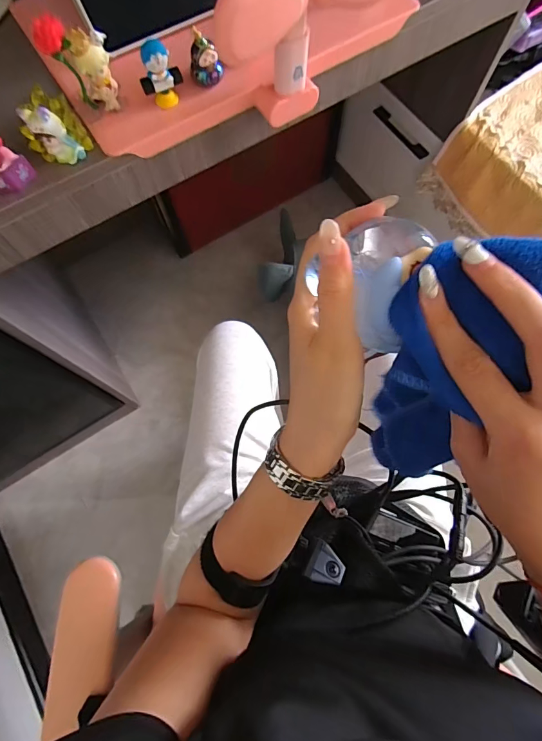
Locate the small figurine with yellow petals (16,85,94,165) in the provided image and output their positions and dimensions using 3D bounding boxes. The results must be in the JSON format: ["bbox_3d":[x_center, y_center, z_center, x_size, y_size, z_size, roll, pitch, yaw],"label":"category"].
[{"bbox_3d":[-0.237,-0.263,0.420,0.058,0.053,0.046,-35,76,-10],"label":"small figurine with yellow petals"}]

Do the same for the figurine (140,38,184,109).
[{"bbox_3d":[-0.123,-0.329,0.428,0.046,0.060,0.022,-16,73,-5],"label":"figurine"}]

